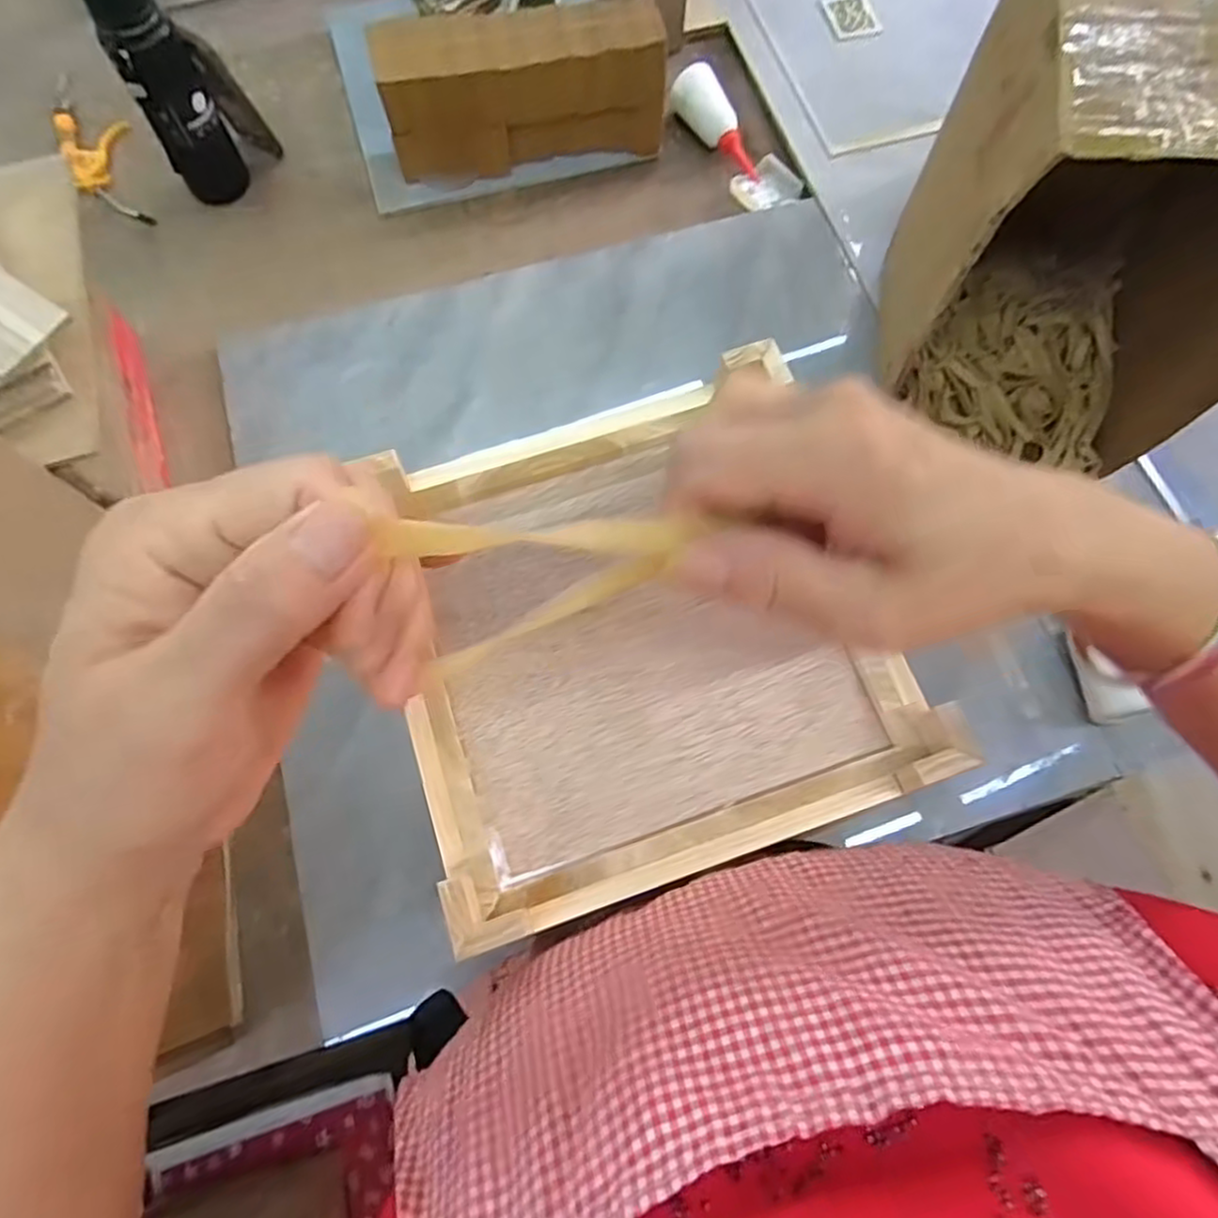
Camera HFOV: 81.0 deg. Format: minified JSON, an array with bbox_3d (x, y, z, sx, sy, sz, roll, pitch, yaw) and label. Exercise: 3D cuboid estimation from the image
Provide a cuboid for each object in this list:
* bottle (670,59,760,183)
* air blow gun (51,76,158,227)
[{"bbox_3d":[0.156,-0.670,0.990,0.052,0.049,0.172,-40,95,-12],"label":"bottle"},{"bbox_3d":[-0.688,-0.619,0.964,0.084,0.026,0.261,-20,73,-7],"label":"air blow gun"}]

